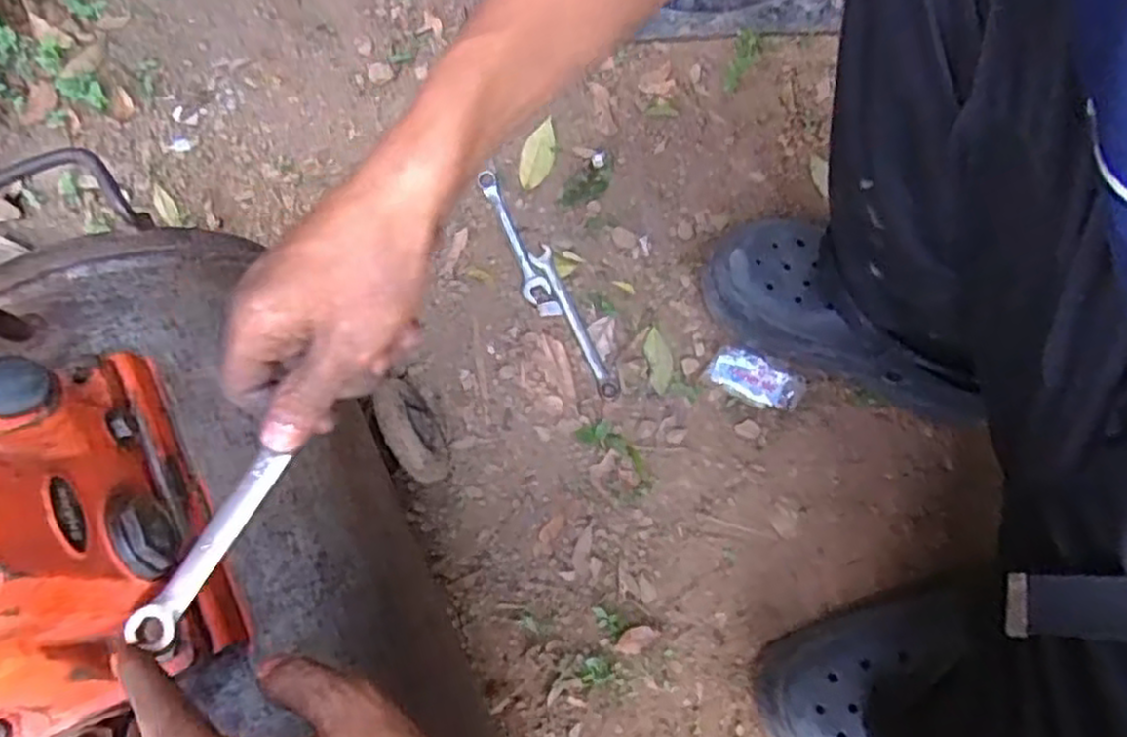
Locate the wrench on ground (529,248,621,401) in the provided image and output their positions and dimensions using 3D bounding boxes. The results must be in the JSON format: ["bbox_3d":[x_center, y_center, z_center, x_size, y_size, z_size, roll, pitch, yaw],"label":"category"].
[{"bbox_3d":[0.010,-0.045,0.704,0.020,0.006,0.162,-24,77,-5],"label":"wrench on ground"}]

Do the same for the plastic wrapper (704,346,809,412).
[{"bbox_3d":[0.171,0.010,0.672,0.083,0.024,0.035,27,77,7],"label":"plastic wrapper"}]

